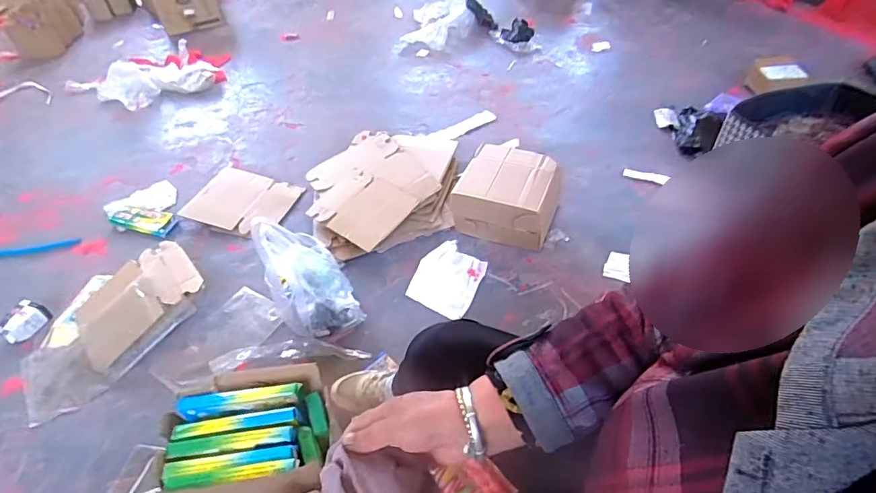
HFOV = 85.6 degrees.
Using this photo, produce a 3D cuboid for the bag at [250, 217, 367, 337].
[{"bbox_3d":[-0.280,0.074,1.036,0.170,0.250,0.149,-19,45,-15],"label":"bag"}]

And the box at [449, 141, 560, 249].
[{"bbox_3d":[0.198,-0.142,1.255,0.249,0.144,0.220,15,47,20],"label":"box"}]

